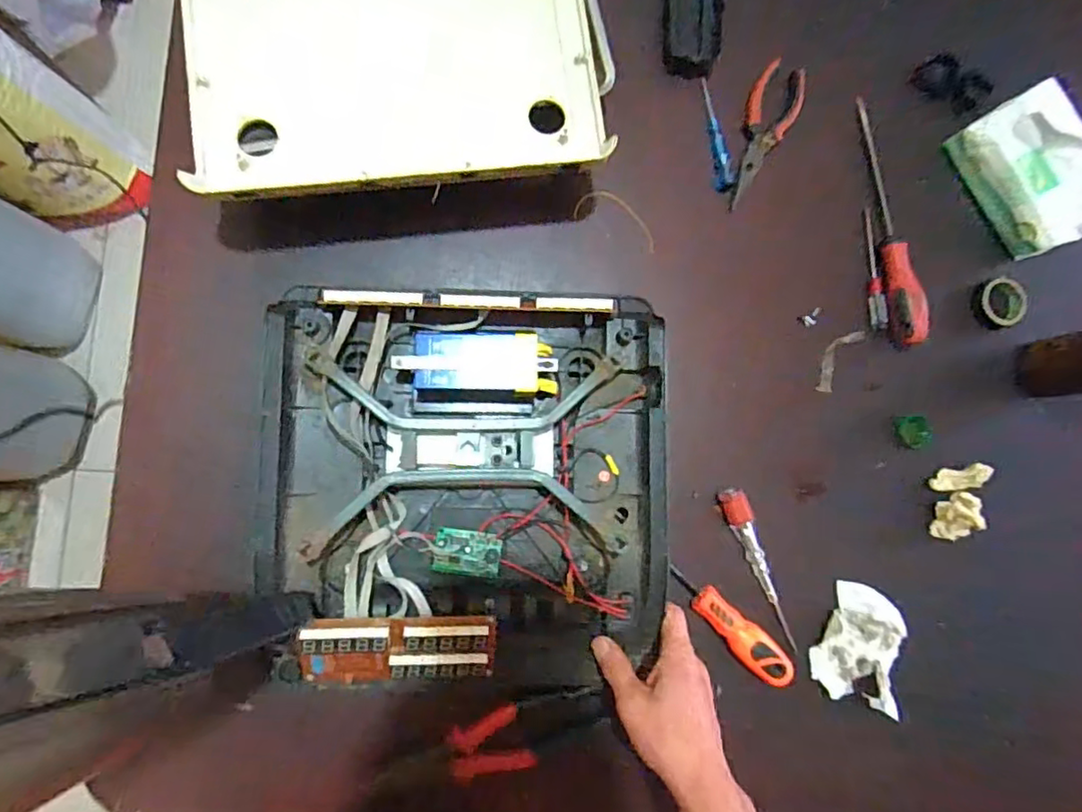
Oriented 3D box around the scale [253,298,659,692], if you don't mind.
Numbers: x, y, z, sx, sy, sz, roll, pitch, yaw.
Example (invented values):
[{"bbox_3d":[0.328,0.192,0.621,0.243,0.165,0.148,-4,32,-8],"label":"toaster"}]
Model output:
[{"bbox_3d":[-0.059,0.068,0.506,0.317,0.065,0.320,1,85,-6],"label":"scale"}]

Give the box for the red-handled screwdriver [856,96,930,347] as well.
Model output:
[{"bbox_3d":[0.344,-0.181,0.592,0.030,0.025,0.248,-5,86,-6],"label":"red-handled screwdriver"}]

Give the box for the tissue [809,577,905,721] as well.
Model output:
[{"bbox_3d":[0.293,0.219,0.547,0.068,0.045,0.101,26,83,-3],"label":"tissue"}]

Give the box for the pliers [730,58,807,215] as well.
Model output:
[{"bbox_3d":[0.215,-0.268,0.591,0.049,0.012,0.156,28,83,-3],"label":"pliers"}]

